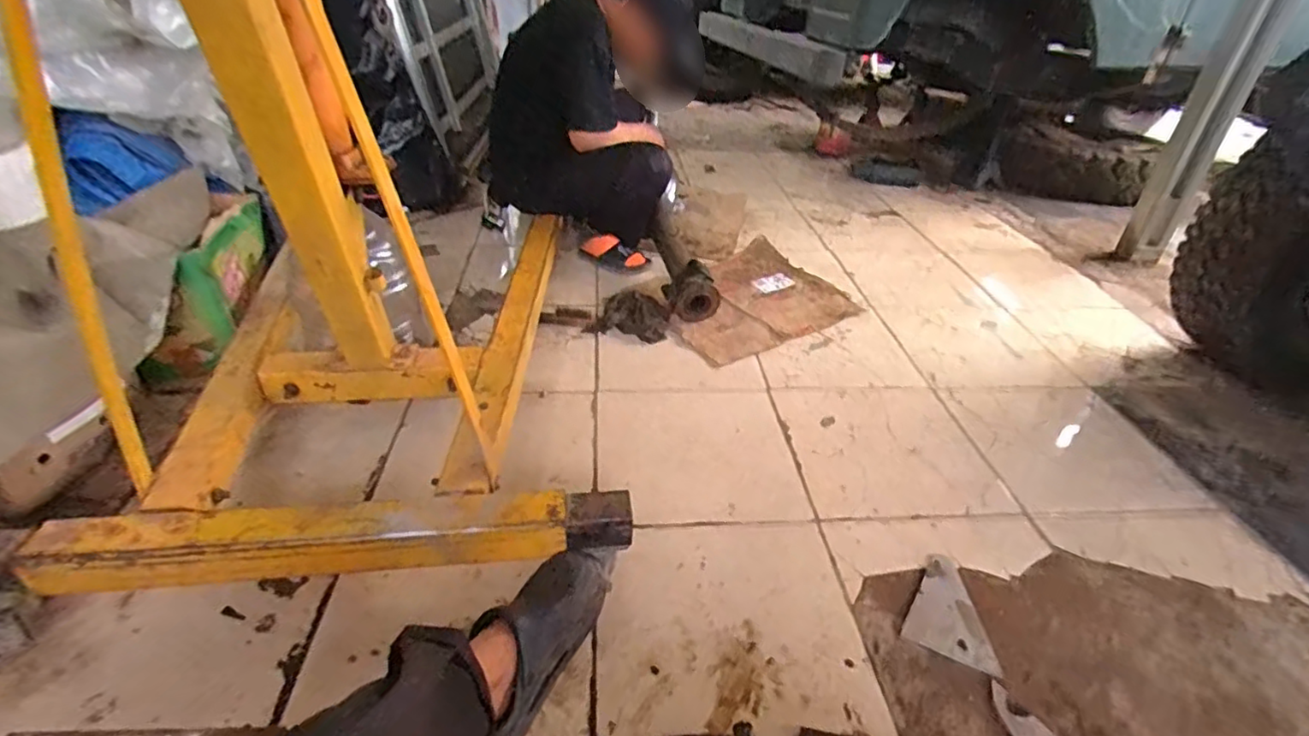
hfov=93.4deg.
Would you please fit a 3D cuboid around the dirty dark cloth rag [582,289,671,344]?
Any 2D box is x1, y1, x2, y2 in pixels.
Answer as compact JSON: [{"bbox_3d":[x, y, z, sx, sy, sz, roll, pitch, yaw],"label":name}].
[{"bbox_3d":[-0.060,-0.139,1.627,0.205,0.049,0.159,11,35,11],"label":"dirty dark cloth rag"}]

